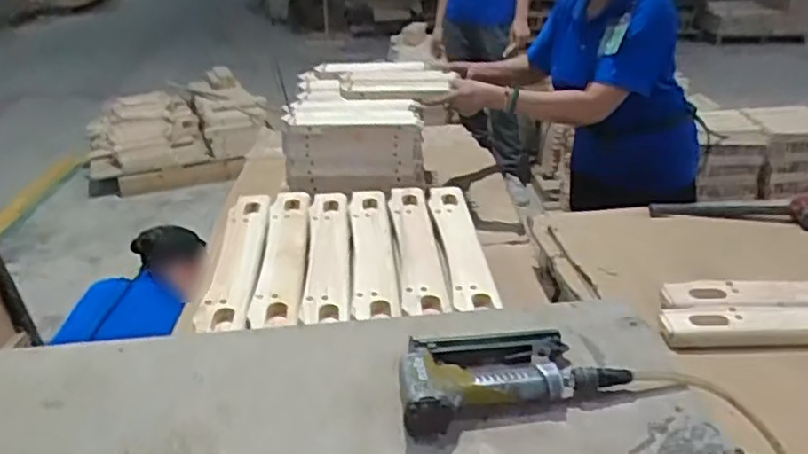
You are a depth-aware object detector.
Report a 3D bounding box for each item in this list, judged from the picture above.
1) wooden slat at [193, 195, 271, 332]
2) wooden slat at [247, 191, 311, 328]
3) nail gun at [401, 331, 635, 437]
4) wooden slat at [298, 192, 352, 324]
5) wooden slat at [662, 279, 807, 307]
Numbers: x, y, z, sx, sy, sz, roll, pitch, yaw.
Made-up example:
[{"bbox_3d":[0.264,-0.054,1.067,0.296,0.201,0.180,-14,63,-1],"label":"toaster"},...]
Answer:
[{"bbox_3d":[-0.275,0.044,1.141,0.076,0.034,0.431,-3,26,-5],"label":"wooden slat"},{"bbox_3d":[-0.202,0.026,1.143,0.074,0.015,0.448,-3,26,-5],"label":"wooden slat"},{"bbox_3d":[0.101,0.152,0.729,0.225,0.044,0.121,-8,27,-14],"label":"nail gun"},{"bbox_3d":[-0.126,0.040,1.127,0.074,0.038,0.441,-3,26,-4],"label":"wooden slat"},{"bbox_3d":[0.624,0.094,1.009,0.461,0.020,0.072,-1,26,-1],"label":"wooden slat"}]

